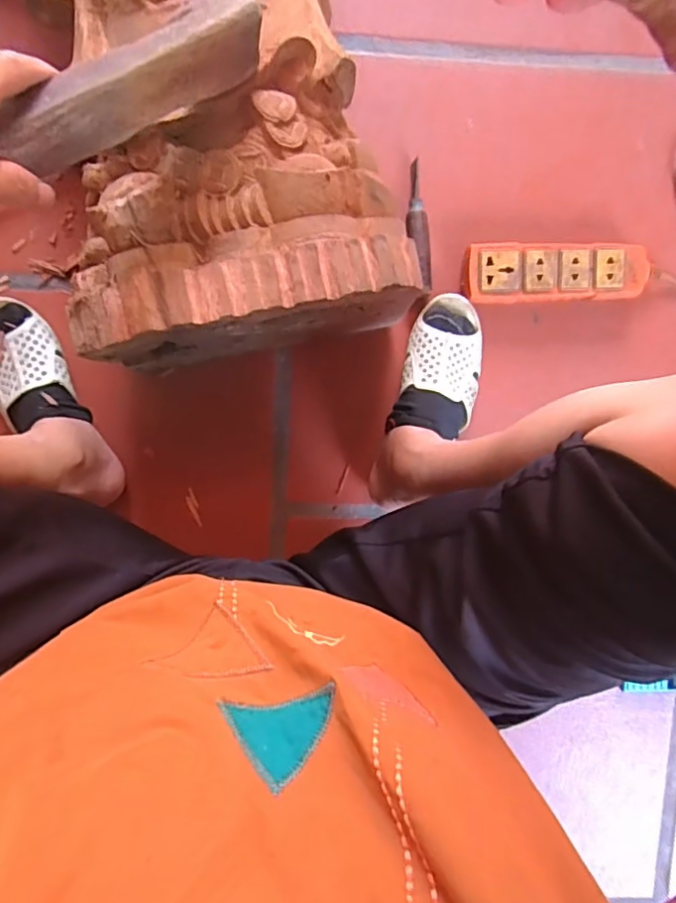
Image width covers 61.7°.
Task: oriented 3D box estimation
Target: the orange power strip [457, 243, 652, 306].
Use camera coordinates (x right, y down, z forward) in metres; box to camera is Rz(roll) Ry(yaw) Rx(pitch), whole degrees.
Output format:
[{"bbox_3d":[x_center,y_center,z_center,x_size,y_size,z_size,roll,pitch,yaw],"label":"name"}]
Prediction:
[{"bbox_3d":[0.242,-0.199,0.634,0.204,0.041,0.064,-3,96,-1],"label":"orange power strip"}]

